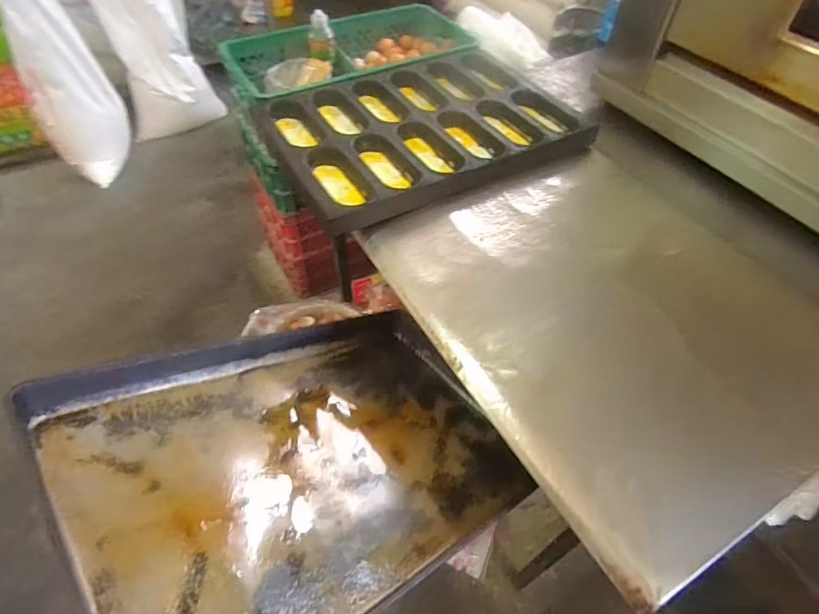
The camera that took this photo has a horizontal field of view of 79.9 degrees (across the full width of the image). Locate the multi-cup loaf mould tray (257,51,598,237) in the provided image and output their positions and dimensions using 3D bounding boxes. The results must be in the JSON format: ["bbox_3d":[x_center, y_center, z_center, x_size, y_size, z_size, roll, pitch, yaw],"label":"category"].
[{"bbox_3d":[0.025,-0.377,1.003,0.593,0.051,0.429,-22,55,-18],"label":"multi-cup loaf mould tray"}]

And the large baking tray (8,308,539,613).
[{"bbox_3d":[-0.109,0.168,0.648,0.581,0.035,0.424,-10,42,-44],"label":"large baking tray"}]

